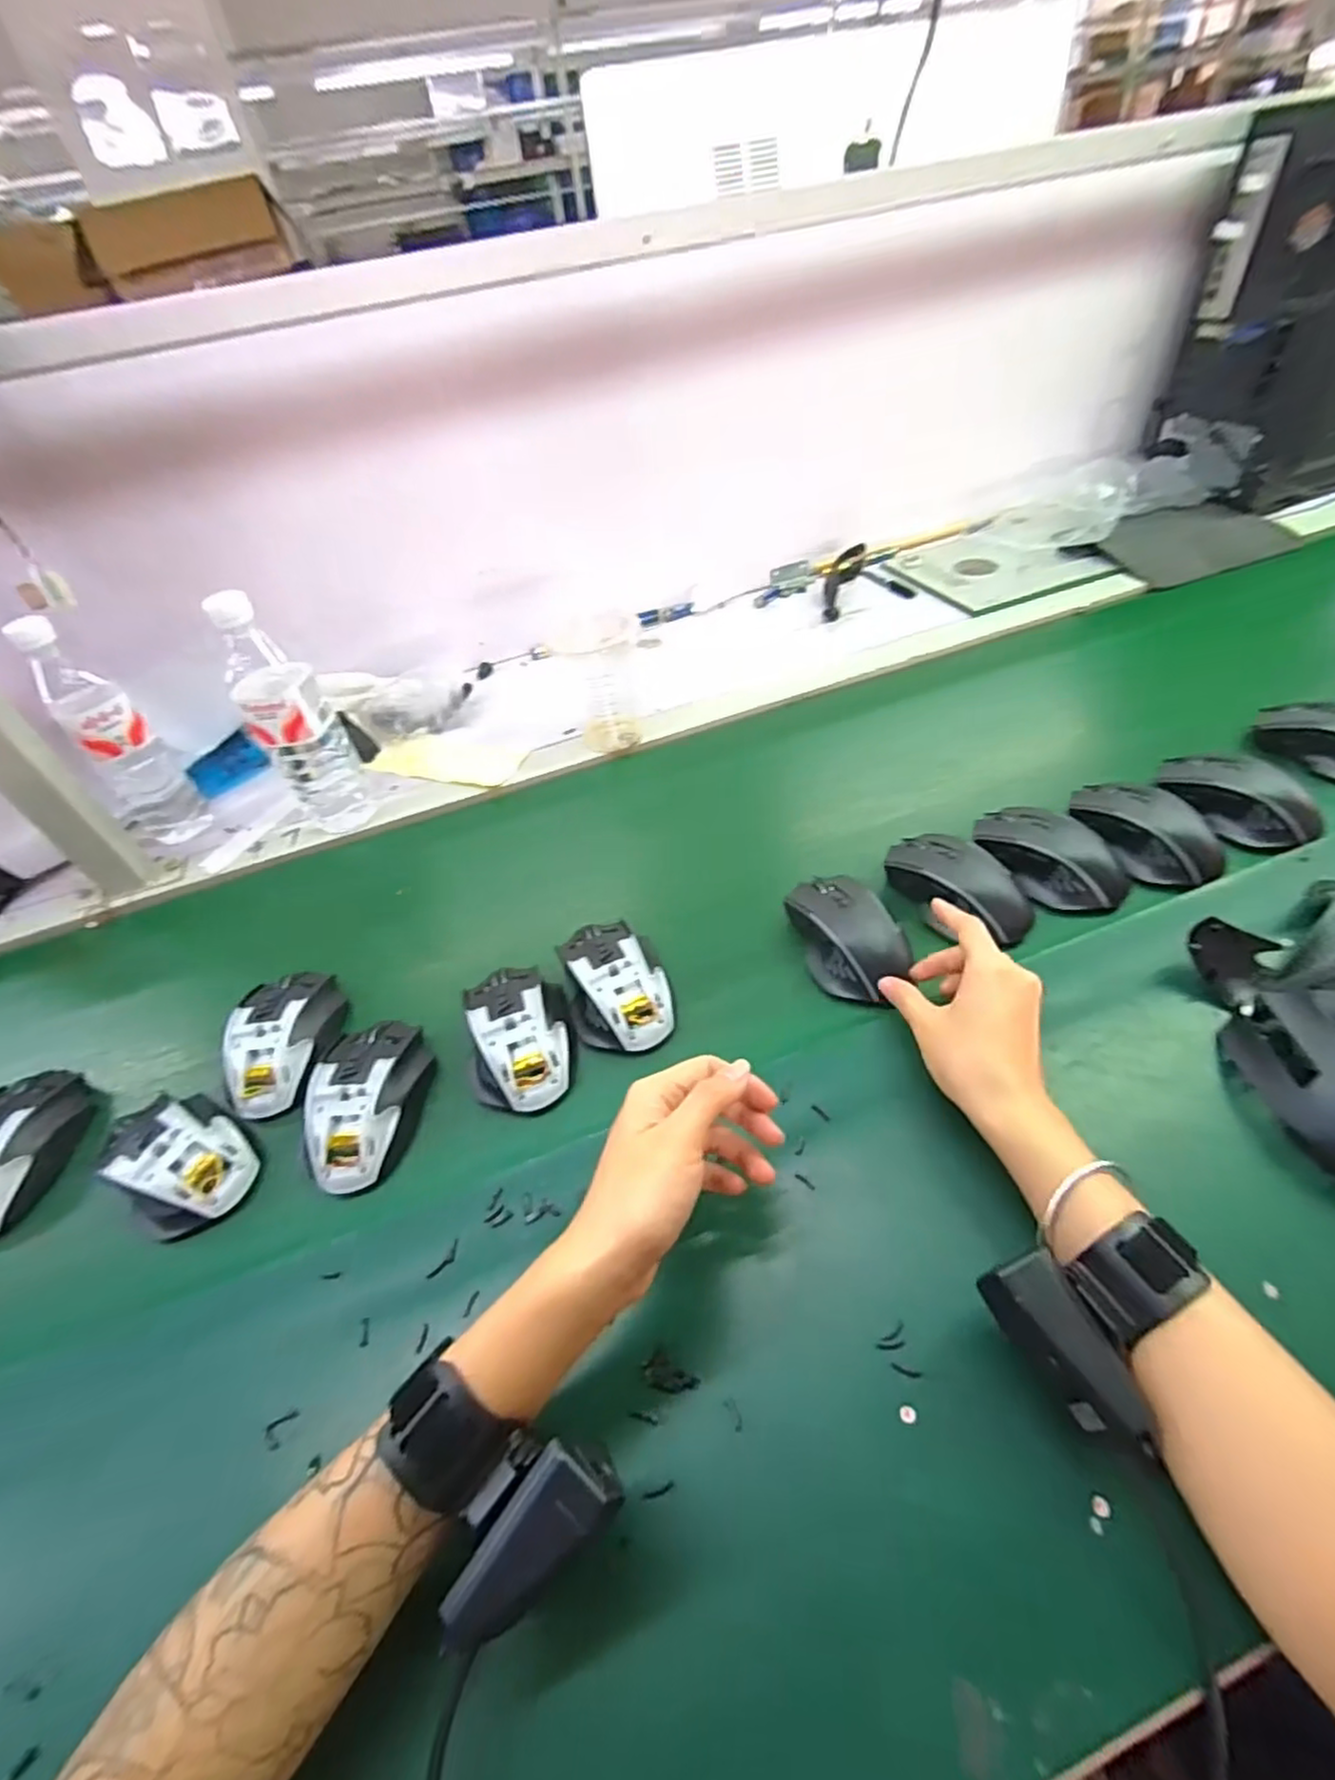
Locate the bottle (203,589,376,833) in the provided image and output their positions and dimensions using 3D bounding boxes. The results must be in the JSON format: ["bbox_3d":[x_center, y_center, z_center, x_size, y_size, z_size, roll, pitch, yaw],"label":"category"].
[{"bbox_3d":[-0.341,-0.150,0.634,0.070,0.223,0.058,-29,49,-20],"label":"bottle"}]

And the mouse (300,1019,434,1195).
[{"bbox_3d":[-0.200,0.138,0.462,0.067,0.037,0.115,-5,45,3],"label":"mouse"}]

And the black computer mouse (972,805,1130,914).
[{"bbox_3d":[0.300,-0.027,0.540,0.062,0.037,0.118,-30,49,-20],"label":"black computer mouse"}]

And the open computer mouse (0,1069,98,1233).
[{"bbox_3d":[-0.455,0.177,0.471,0.070,0.035,0.116,-5,45,2],"label":"open computer mouse"}]

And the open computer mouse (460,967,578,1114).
[{"bbox_3d":[-0.104,0.100,0.482,0.069,0.033,0.102,-13,45,-6],"label":"open computer mouse"}]

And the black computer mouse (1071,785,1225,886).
[{"bbox_3d":[0.373,-0.048,0.544,0.058,0.036,0.118,-29,49,-20],"label":"black computer mouse"}]

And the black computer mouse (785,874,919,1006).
[{"bbox_3d":[0.132,0.032,0.508,0.060,0.036,0.107,-17,46,-9],"label":"black computer mouse"}]

